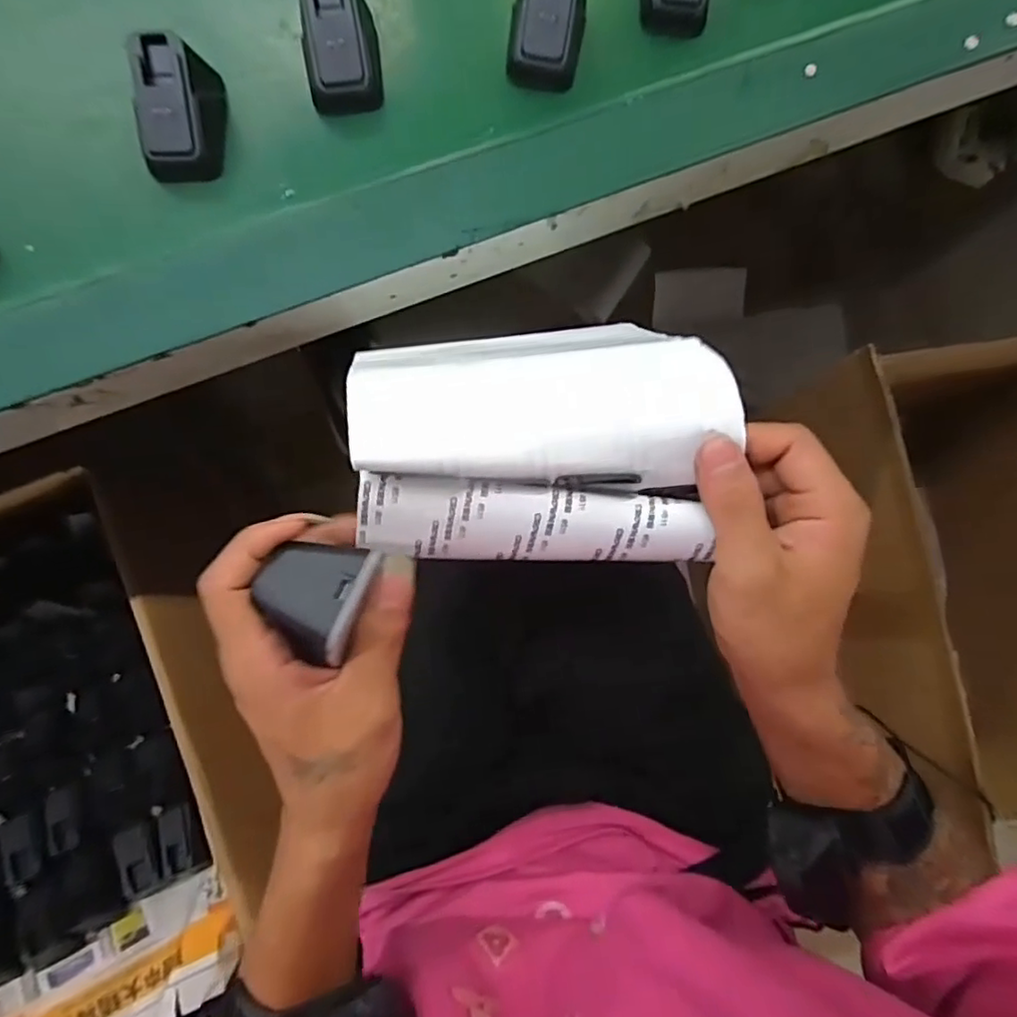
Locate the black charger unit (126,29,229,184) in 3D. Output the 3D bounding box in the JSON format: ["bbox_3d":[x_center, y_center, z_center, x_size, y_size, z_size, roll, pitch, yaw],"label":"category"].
[{"bbox_3d":[-0.187,-0.227,0.359,0.041,0.043,0.070,1,84,-3],"label":"black charger unit"}]

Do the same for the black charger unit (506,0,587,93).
[{"bbox_3d":[0.023,-0.293,0.375,0.045,0.031,0.066,10,83,-2],"label":"black charger unit"}]

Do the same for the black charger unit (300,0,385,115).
[{"bbox_3d":[-0.098,-0.274,0.368,0.042,0.041,0.062,-4,84,-3],"label":"black charger unit"}]

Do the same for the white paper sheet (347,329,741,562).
[{"bbox_3d":[0.015,-0.027,0.272,0.160,0.044,0.095,1,84,-3],"label":"white paper sheet"}]

